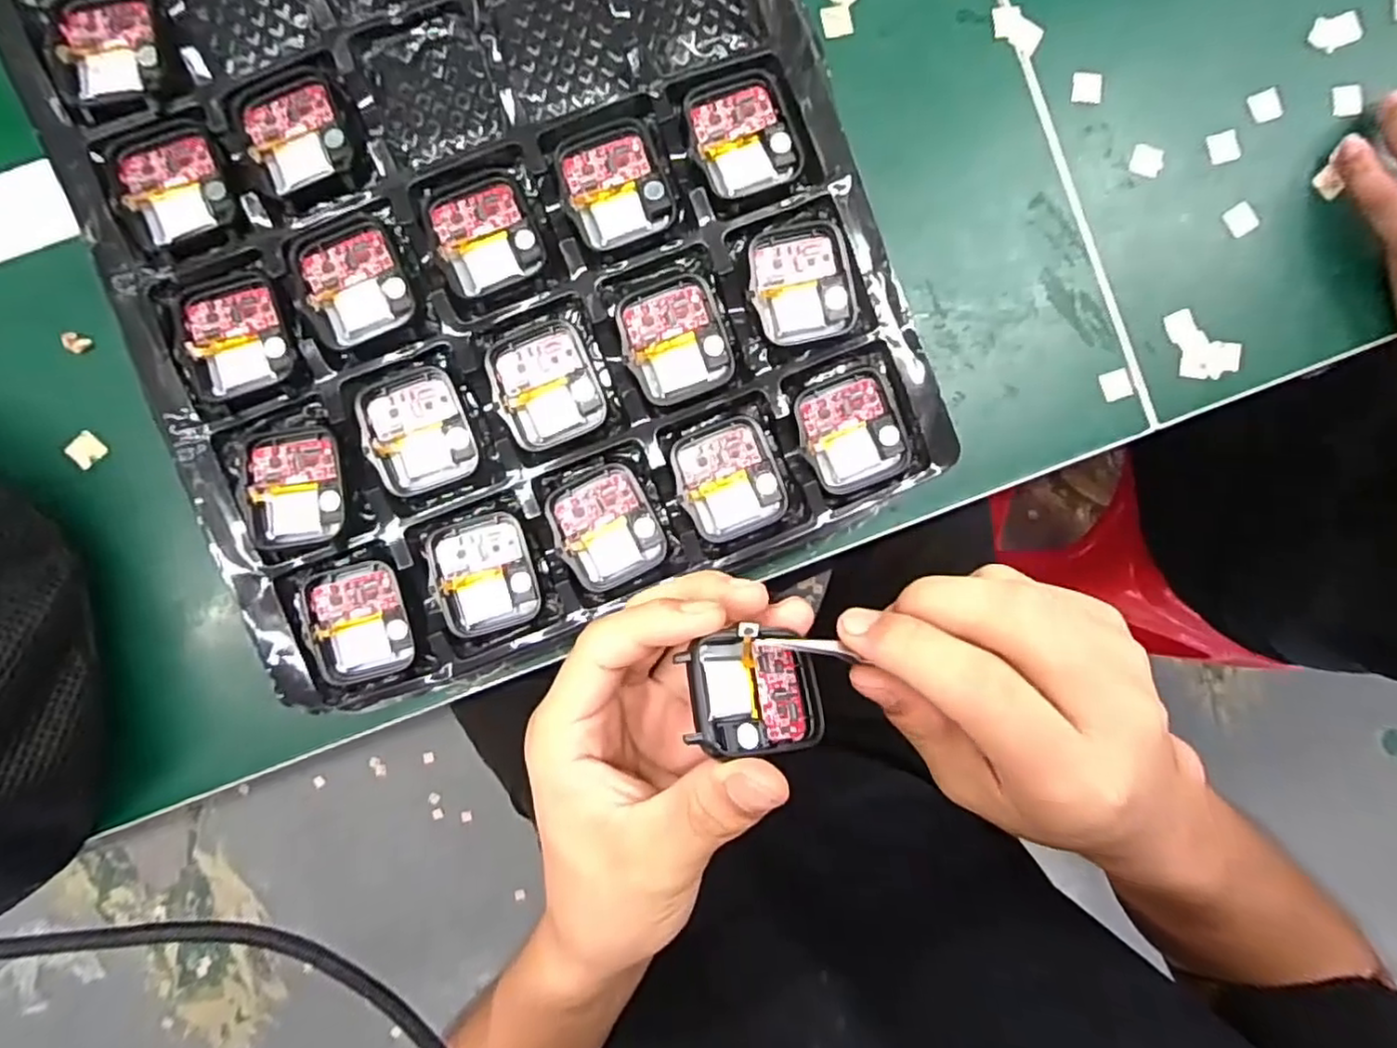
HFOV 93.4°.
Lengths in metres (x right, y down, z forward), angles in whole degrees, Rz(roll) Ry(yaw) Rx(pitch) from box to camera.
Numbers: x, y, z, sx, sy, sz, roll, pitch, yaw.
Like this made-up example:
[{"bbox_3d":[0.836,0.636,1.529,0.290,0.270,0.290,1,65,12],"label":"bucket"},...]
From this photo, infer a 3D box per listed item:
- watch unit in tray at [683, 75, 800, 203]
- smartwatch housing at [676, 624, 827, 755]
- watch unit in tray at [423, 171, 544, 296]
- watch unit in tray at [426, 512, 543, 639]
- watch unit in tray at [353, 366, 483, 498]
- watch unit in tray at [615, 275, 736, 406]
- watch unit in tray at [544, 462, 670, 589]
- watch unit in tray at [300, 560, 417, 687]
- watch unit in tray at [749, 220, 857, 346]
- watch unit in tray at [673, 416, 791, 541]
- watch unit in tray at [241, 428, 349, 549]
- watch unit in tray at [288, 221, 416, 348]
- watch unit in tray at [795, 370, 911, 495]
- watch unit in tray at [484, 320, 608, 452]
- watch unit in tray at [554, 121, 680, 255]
[{"bbox_3d":[0.016,-0.142,0.241,0.036,0.007,0.042,-20,91,-2],"label":"watch unit in tray"},{"bbox_3d":[0.018,0.051,0.200,0.043,0.006,0.035,5,66,-29],"label":"smartwatch housing"},{"bbox_3d":[-0.079,-0.107,0.240,0.036,0.004,0.040,-22,91,-2],"label":"watch unit in tray"},{"bbox_3d":[-0.080,0.019,0.248,0.036,0.009,0.043,-15,91,-2],"label":"watch unit in tray"},{"bbox_3d":[-0.103,-0.035,0.245,0.037,0.010,0.042,-19,91,-2],"label":"watch unit in tray"},{"bbox_3d":[-0.008,-0.068,0.246,0.037,0.011,0.042,-16,91,-2],"label":"watch unit in tray"},{"bbox_3d":[-0.036,0.001,0.250,0.036,0.007,0.043,-26,91,-2],"label":"watch unit in tray"},{"bbox_3d":[-0.126,0.037,0.247,0.036,0.007,0.043,-14,91,-2],"label":"watch unit in tray"},{"bbox_3d":[0.038,-0.090,0.245,0.036,0.004,0.043,-12,91,-2],"label":"watch unit in tray"},{"bbox_3d":[0.012,-0.017,0.250,0.037,0.006,0.043,-21,91,-2],"label":"watch unit in tray"},{"bbox_3d":[-0.147,-0.014,0.241,0.037,0.008,0.043,-9,91,-2],"label":"watch unit in tray"},{"bbox_3d":[-0.125,-0.089,0.237,0.036,0.004,0.041,-24,91,-2],"label":"watch unit in tray"},{"bbox_3d":[0.058,-0.035,0.250,0.035,0.007,0.042,-22,91,-2],"label":"watch unit in tray"},{"bbox_3d":[-0.057,-0.052,0.244,0.037,0.008,0.043,-24,91,-2],"label":"watch unit in tray"},{"bbox_3d":[-0.030,-0.124,0.240,0.037,0.004,0.041,-20,91,-2],"label":"watch unit in tray"}]

